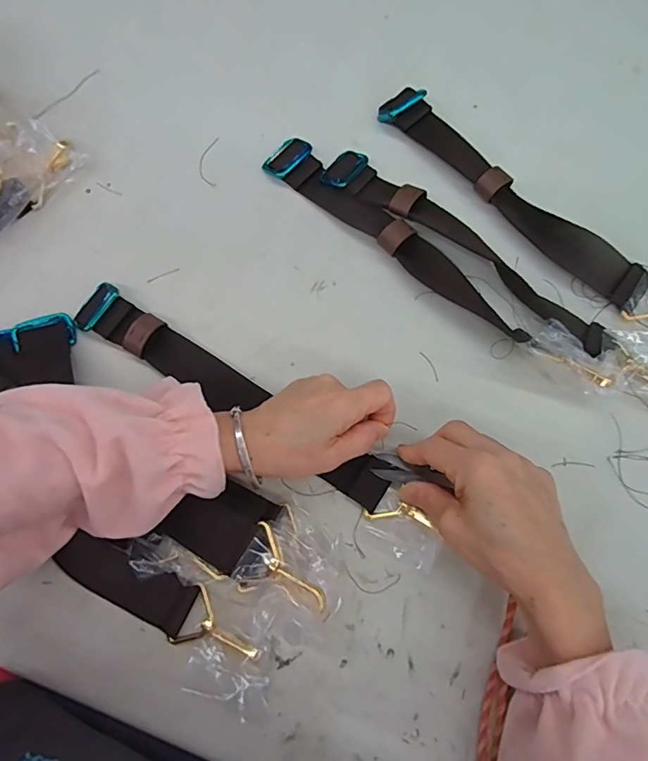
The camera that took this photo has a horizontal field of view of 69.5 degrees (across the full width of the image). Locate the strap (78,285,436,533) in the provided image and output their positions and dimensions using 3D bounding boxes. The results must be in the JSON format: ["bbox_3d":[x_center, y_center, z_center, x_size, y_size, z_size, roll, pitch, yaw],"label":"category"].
[{"bbox_3d":[-0.061,0.017,0.356,0.305,0.019,0.037,33,75,9],"label":"strap"}]

